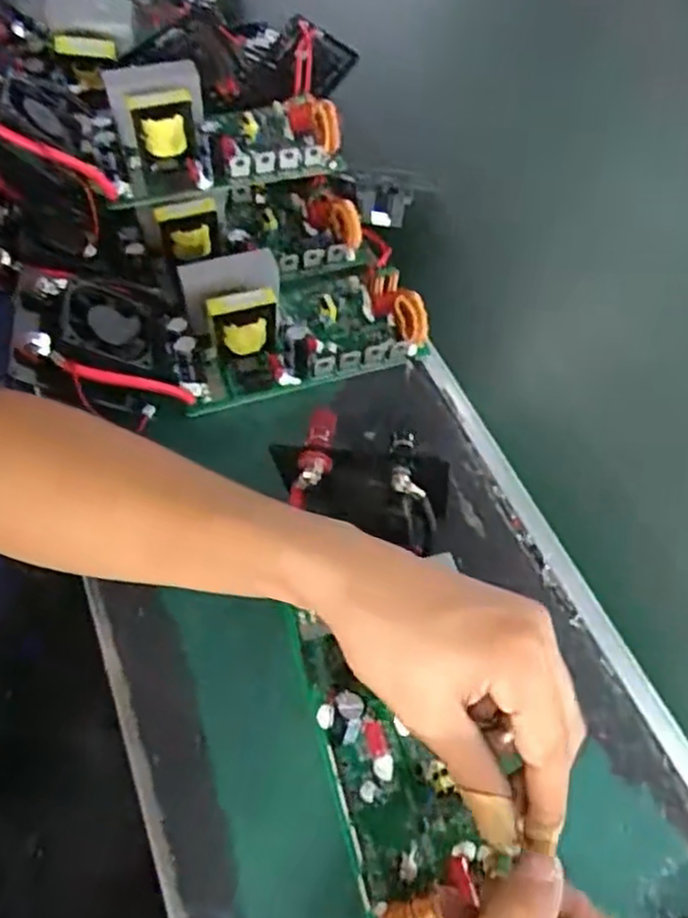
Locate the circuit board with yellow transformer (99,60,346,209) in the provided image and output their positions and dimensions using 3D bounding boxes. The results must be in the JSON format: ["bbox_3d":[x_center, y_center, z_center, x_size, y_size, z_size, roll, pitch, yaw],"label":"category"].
[{"bbox_3d":[-0.097,-0.267,0.572,0.175,0.059,0.094,-14,59,-14],"label":"circuit board with yellow transformer"}]

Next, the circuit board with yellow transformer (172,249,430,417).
[{"bbox_3d":[-0.037,-0.112,0.540,0.181,0.054,0.115,-15,59,-15],"label":"circuit board with yellow transformer"}]

